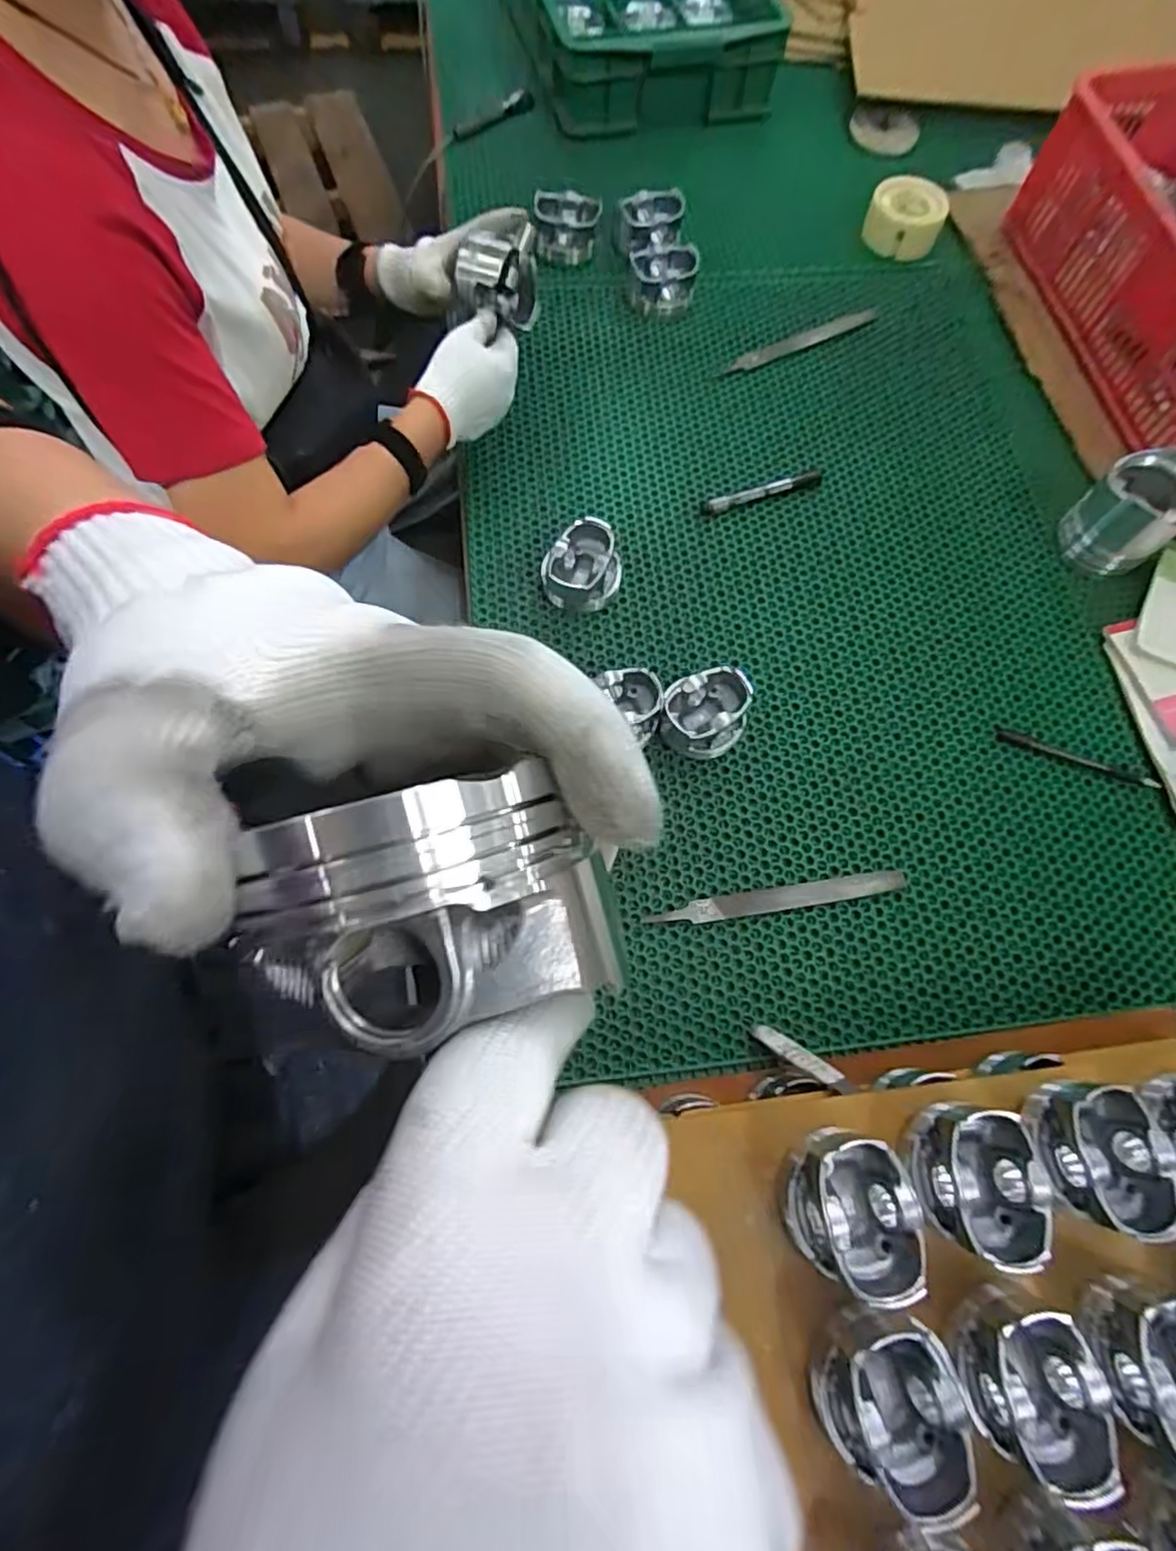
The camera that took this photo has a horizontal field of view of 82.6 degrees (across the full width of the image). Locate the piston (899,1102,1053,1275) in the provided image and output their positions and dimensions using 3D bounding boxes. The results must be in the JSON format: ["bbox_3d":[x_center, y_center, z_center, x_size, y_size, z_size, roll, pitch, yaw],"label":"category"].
[{"bbox_3d":[0.239,0.249,0.415,0.069,0.047,0.084,-1,71,-3],"label":"piston"}]

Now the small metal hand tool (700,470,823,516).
[{"bbox_3d":[0.194,-0.313,0.743,0.137,0.010,0.017,-18,72,-6],"label":"small metal hand tool"}]

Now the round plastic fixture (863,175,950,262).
[{"bbox_3d":[0.416,-0.733,0.882,0.096,0.051,0.096,18,72,6],"label":"round plastic fixture"}]

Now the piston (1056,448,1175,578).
[{"bbox_3d":[0.570,-0.274,0.708,0.089,0.099,0.089,0,71,0],"label":"piston"}]

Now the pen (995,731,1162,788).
[{"bbox_3d":[0.481,-0.016,0.656,0.150,0.009,0.010,20,73,7],"label":"pen"}]

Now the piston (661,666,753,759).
[{"bbox_3d":[0.111,-0.058,0.635,0.086,0.052,0.076,-24,73,-8],"label":"piston"}]

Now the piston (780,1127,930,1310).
[{"bbox_3d":[0.159,0.263,0.406,0.068,0.058,0.082,-11,72,-6],"label":"piston"}]

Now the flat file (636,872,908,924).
[{"bbox_3d":[0.170,0.110,0.597,0.234,0.005,0.021,-7,68,-4],"label":"flat file"}]

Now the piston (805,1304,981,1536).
[{"bbox_3d":[0.173,0.355,0.376,0.076,0.053,0.076,1,71,-2],"label":"piston"}]

